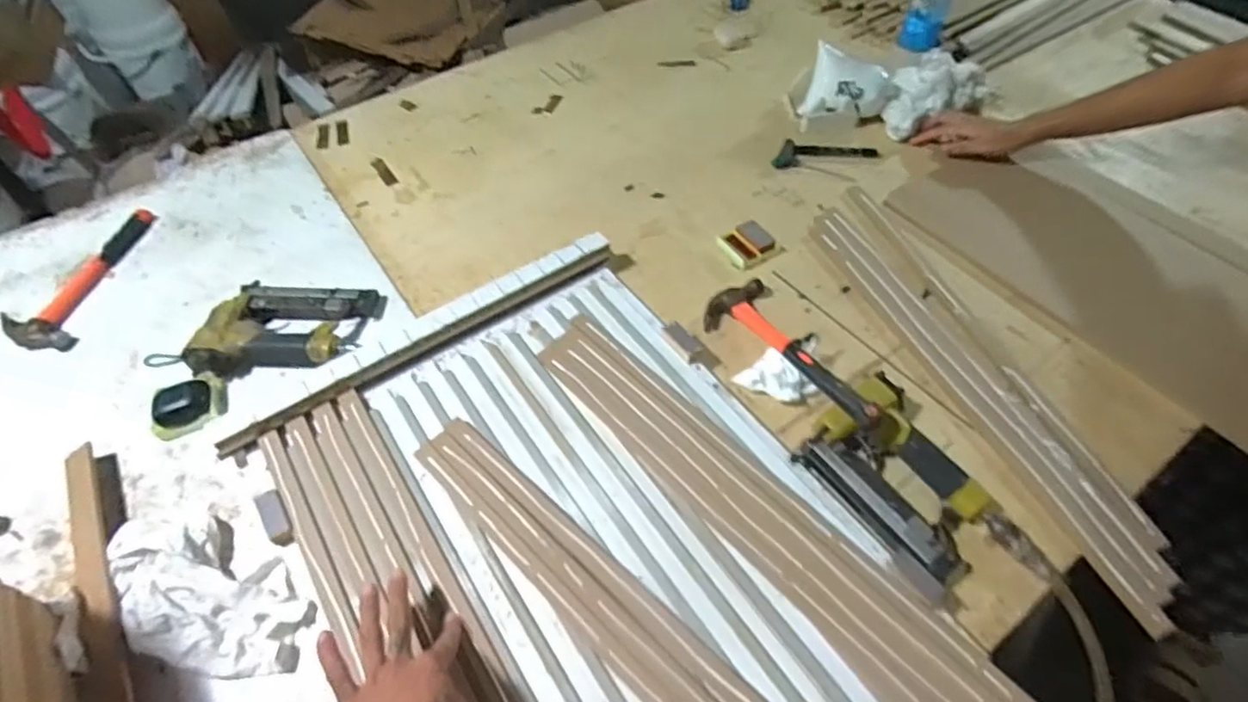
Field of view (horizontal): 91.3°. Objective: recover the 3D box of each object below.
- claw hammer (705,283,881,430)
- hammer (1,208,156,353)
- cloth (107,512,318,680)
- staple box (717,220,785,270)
[{"bbox_3d":[0.202,0.000,0.720,0.104,0.026,0.267,-25,45,-16],"label":"claw hammer"},{"bbox_3d":[-0.761,-0.106,0.854,0.085,0.025,0.249,0,54,1],"label":"hammer"},{"bbox_3d":[-0.403,0.230,0.579,0.227,0.044,0.115,23,57,17],"label":"cloth"},{"bbox_3d":[0.175,-0.152,0.860,0.074,0.014,0.068,-22,56,-15],"label":"staple box"}]

